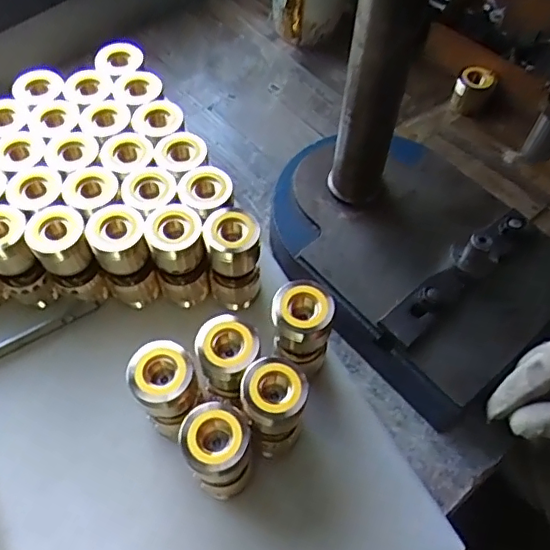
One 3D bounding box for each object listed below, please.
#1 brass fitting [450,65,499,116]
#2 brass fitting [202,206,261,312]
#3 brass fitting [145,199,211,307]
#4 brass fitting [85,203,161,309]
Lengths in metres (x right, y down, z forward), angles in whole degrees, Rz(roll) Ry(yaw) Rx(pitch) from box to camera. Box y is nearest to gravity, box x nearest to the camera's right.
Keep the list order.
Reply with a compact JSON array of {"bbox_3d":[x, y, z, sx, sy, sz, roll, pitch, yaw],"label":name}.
[{"bbox_3d":[0.209,-0.193,0.589,0.039,0.040,0.036,1,59,-1],"label":"brass fitting"},{"bbox_3d":[-0.032,-0.009,0.442,0.039,0.097,0.036,-6,60,-4],"label":"brass fitting"},{"bbox_3d":[-0.075,-0.013,0.443,0.039,0.095,0.041,1,59,-1],"label":"brass fitting"},{"bbox_3d":[-0.117,-0.012,0.440,0.039,0.096,0.037,-19,62,-12],"label":"brass fitting"}]

